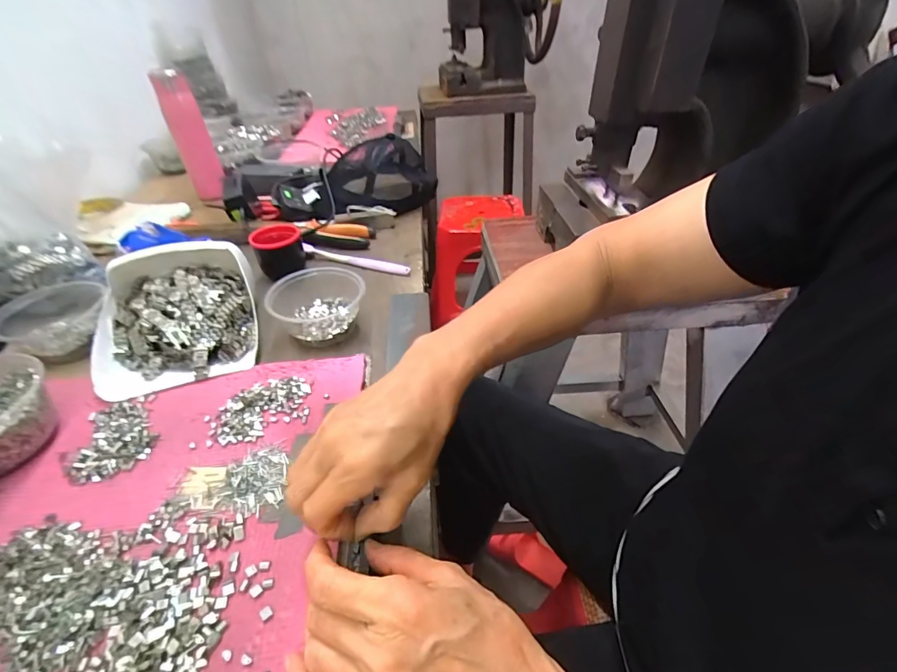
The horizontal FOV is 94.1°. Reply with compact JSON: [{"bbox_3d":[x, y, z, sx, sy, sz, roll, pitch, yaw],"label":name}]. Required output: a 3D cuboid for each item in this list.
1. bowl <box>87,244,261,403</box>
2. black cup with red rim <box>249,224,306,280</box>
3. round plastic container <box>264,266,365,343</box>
[{"bbox_3d":[-0.299,-0.033,0.457,0.159,0.076,0.173,-14,42,-18],"label":"bowl"},{"bbox_3d":[-0.234,-0.119,0.582,0.066,0.053,0.054,-18,43,-22],"label":"black cup with red rim"},{"bbox_3d":[-0.155,-0.037,0.492,0.105,0.048,0.105,1,39,0],"label":"round plastic container"}]

